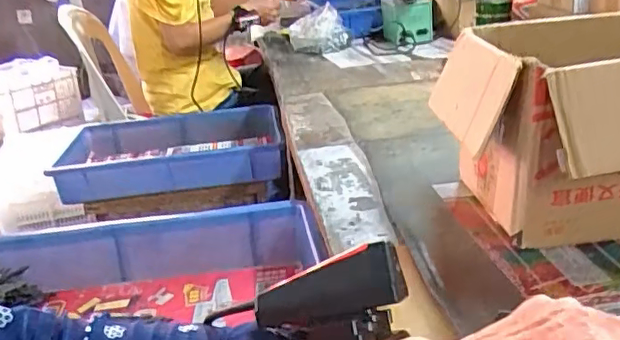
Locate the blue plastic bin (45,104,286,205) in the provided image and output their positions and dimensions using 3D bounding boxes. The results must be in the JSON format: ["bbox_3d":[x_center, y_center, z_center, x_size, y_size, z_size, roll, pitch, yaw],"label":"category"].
[{"bbox_3d":[-0.286,-0.037,1.185,0.453,0.080,0.313,-7,22,-5],"label":"blue plastic bin"}]

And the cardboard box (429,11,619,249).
[{"bbox_3d":[0.243,-0.035,0.490,0.243,0.151,0.216,-7,22,-6],"label":"cardboard box"}]

